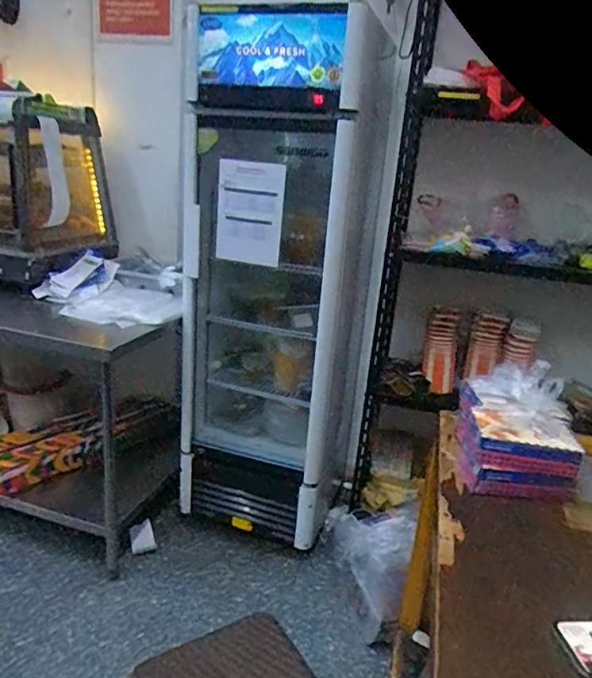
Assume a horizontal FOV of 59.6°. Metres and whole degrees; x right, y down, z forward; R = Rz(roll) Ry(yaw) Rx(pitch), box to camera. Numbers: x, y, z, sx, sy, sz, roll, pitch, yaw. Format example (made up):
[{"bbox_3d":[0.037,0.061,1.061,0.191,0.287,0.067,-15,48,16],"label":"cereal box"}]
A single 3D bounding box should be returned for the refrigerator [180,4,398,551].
[{"bbox_3d":[-0.052,-0.157,1.799,0.591,1.560,0.564,9,18,11],"label":"refrigerator"}]

